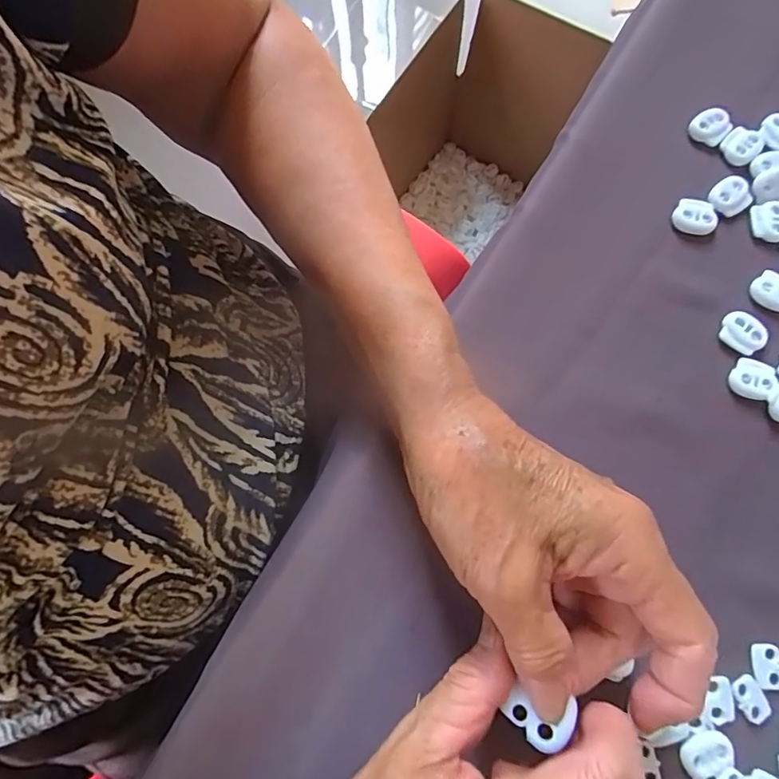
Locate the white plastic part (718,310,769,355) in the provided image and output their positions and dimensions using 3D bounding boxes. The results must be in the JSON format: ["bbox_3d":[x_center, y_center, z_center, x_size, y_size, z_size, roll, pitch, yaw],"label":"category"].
[{"bbox_3d":[0.179,-0.029,0.262,0.023,0.004,0.019,43,81,10],"label":"white plastic part"}]

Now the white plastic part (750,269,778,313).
[{"bbox_3d":[0.199,-0.050,0.266,0.023,0.004,0.019,33,80,8],"label":"white plastic part"}]

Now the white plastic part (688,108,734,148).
[{"bbox_3d":[0.180,-0.147,0.289,0.019,0.006,0.020,0,77,1],"label":"white plastic part"}]

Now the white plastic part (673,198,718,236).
[{"bbox_3d":[0.164,-0.092,0.276,0.023,0.005,0.018,9,77,3],"label":"white plastic part"}]

